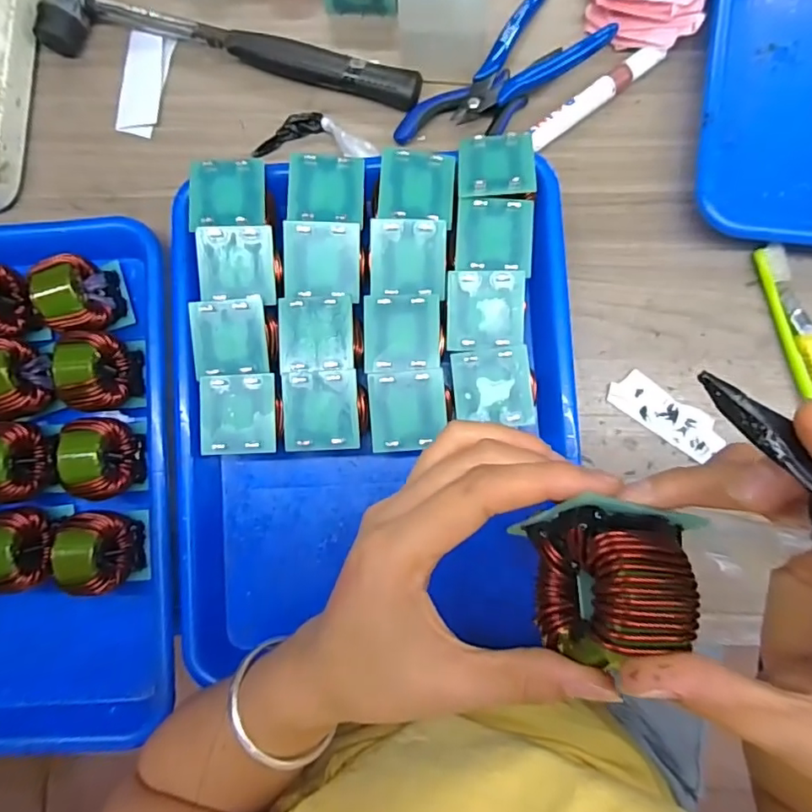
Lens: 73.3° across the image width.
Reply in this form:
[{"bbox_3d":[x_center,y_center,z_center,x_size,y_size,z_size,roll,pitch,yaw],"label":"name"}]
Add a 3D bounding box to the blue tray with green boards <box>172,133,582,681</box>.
[{"bbox_3d":[-0.020,-0.002,0.339,0.245,0.051,0.300,-3,86,2],"label":"blue tray with green boards"}]

